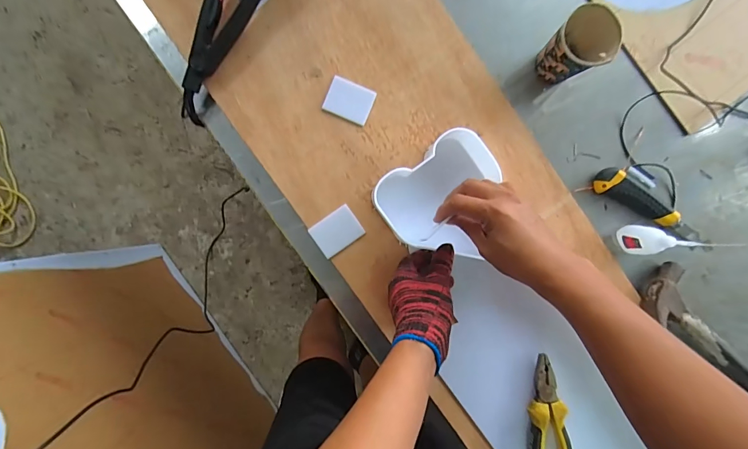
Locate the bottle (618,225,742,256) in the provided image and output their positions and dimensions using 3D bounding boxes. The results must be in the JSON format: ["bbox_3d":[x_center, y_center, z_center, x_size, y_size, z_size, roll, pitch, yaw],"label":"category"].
[{"bbox_3d":[0.386,0.024,0.493,0.031,0.142,0.040,7,91,-5],"label":"bottle"}]

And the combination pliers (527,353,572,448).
[{"bbox_3d":[0.241,0.277,0.523,0.054,0.030,0.185,-4,91,-5],"label":"combination pliers"}]

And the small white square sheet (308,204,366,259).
[{"bbox_3d":[-0.051,0.010,0.518,0.064,0.004,0.050,-35,94,-3],"label":"small white square sheet"}]

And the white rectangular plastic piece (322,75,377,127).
[{"bbox_3d":[-0.034,-0.171,0.519,0.063,0.004,0.051,22,89,-5],"label":"white rectangular plastic piece"}]

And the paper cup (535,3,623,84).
[{"bbox_3d":[0.269,-0.235,0.504,0.073,0.088,0.071,0,91,-5],"label":"paper cup"}]

